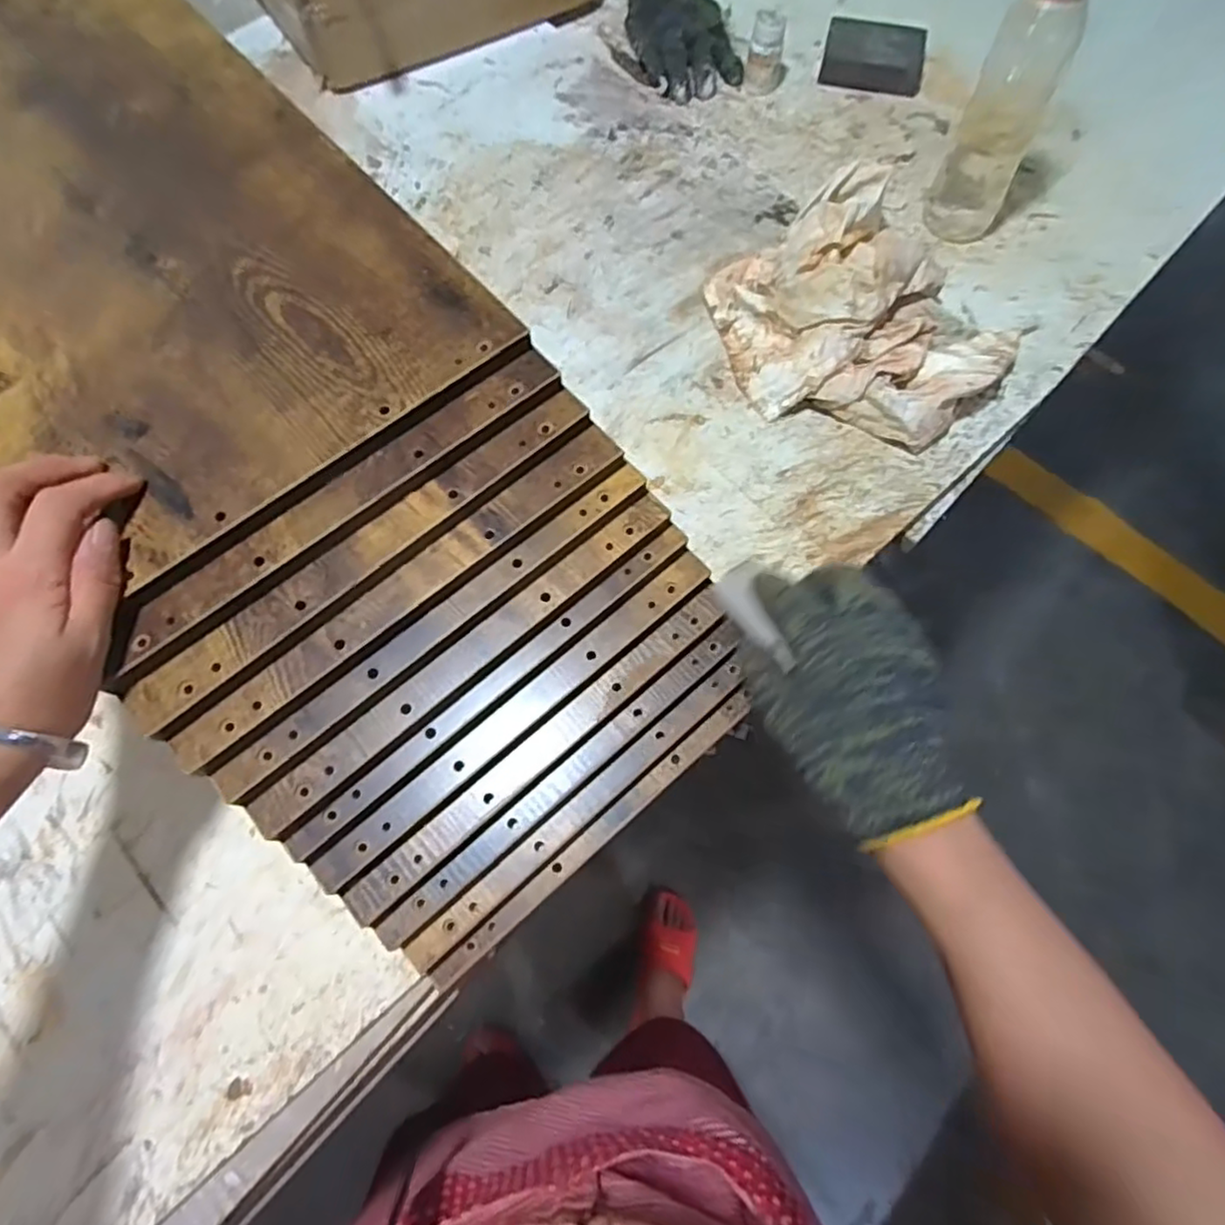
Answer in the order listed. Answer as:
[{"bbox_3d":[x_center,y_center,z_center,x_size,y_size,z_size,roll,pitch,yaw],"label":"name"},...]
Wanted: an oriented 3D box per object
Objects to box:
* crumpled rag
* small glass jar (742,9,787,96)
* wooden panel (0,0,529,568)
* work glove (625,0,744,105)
[{"bbox_3d":[0.202,-0.238,0.533,0.233,0.062,0.221,-41,75,-15],"label":"crumpled rag"},{"bbox_3d":[0.149,-0.545,0.646,0.032,0.059,0.030,0,69,-1],"label":"small glass jar"},{"bbox_3d":[-0.336,-0.271,0.404,0.571,0.010,0.272,43,74,15],"label":"wooden panel"},{"bbox_3d":[0.062,-0.612,0.692,0.089,0.033,0.185,-20,71,-8],"label":"work glove"}]

